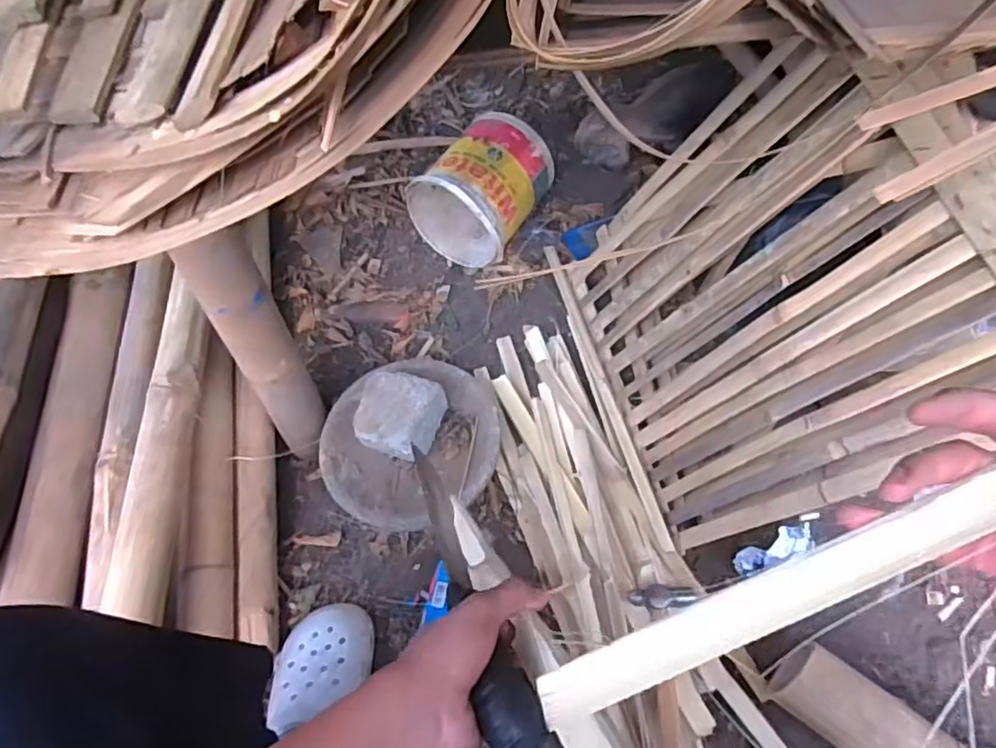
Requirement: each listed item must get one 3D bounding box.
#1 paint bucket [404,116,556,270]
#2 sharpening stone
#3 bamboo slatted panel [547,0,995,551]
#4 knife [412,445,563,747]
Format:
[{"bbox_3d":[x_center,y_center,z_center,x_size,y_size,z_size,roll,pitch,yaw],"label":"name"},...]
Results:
[{"bbox_3d":[-0.031,-0.310,1.081,0.184,0.191,0.218,27,62,18],"label":"paint bucket"},{"bbox_3d":[-0.138,0.060,0.886,0.104,0.069,0.107,13,59,10],"label":"sharpening stone"},{"bbox_3d":[0.319,-0.100,0.769,0.071,0.525,0.569,5,51,-32],"label":"bamboo slatted panel"},{"bbox_3d":[-0.028,0.161,0.521,0.039,0.039,0.360,-18,24,-10],"label":"knife"}]

